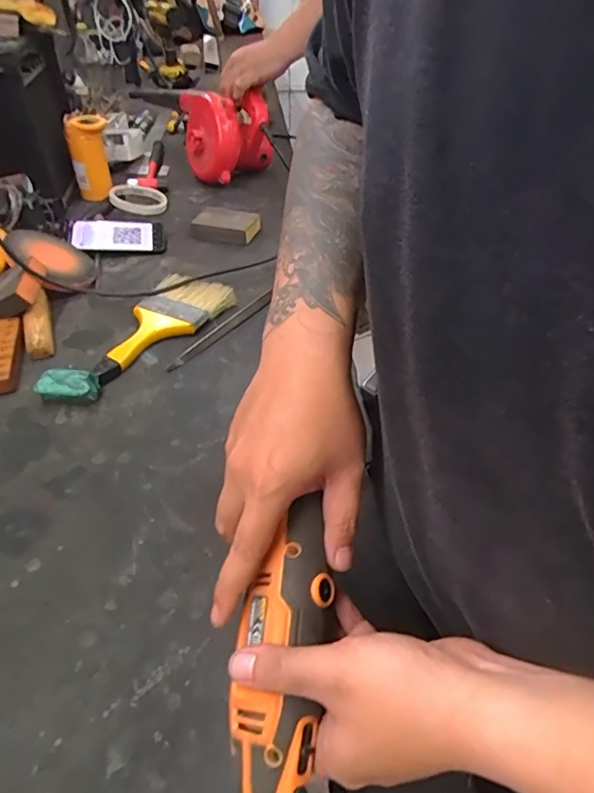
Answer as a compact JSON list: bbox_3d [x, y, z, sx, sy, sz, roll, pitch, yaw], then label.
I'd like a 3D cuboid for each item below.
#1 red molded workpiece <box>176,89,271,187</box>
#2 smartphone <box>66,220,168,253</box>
[{"bbox_3d":[-0.147,-0.528,0.999,0.162,0.152,0.135,-28,50,-26],"label":"red molded workpiece"},{"bbox_3d":[-0.299,-0.269,0.824,0.150,0.013,0.070,0,63,-17],"label":"smartphone"}]

